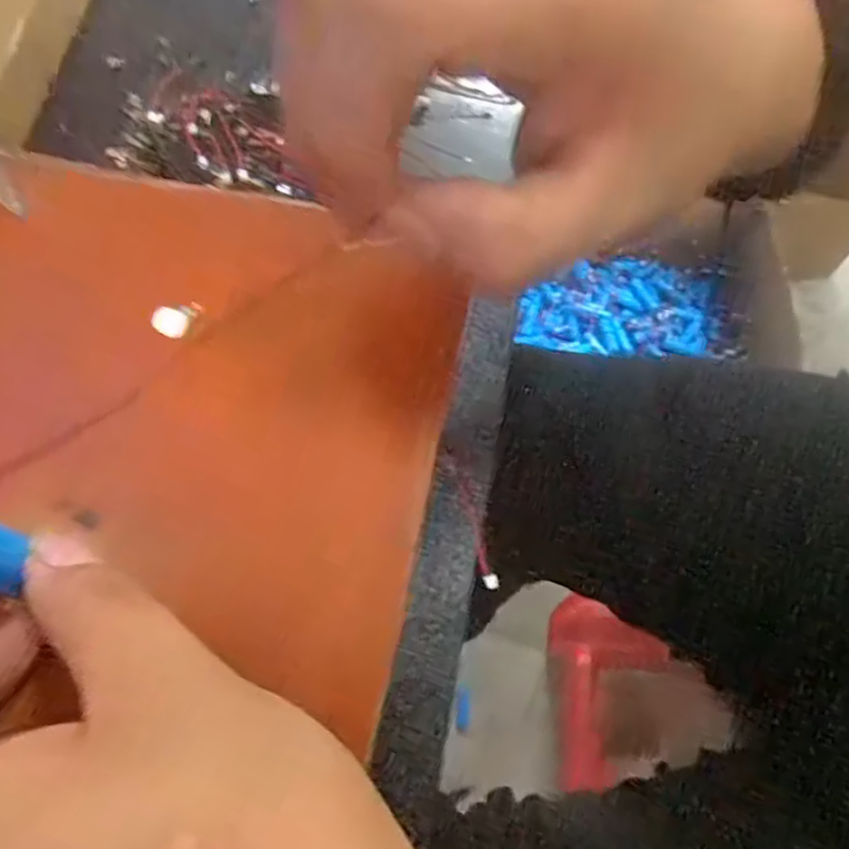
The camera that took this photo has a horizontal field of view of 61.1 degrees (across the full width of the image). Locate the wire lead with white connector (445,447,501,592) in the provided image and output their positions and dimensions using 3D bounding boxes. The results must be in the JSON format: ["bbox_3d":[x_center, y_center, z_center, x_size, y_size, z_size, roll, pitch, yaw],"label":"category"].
[{"bbox_3d":[0.021,0.041,0.313,0.006,0.010,0.061,-16,71,-4],"label":"wire lead with white connector"}]

